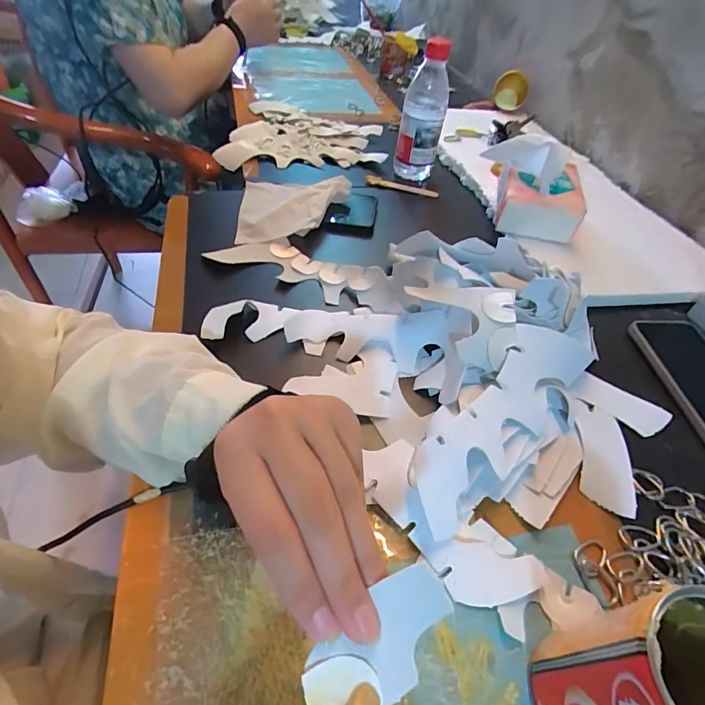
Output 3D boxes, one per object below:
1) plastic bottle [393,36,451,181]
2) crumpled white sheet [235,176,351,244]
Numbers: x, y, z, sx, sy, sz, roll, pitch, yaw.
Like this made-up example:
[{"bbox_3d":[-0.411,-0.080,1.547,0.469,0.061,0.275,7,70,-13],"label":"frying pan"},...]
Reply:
[{"bbox_3d":[0.103,-0.349,0.611,0.061,0.167,0.064,9,48,0],"label":"plastic bottle"},{"bbox_3d":[-0.075,-0.188,0.545,0.141,0.035,0.116,2,48,-5],"label":"crumpled white sheet"}]

